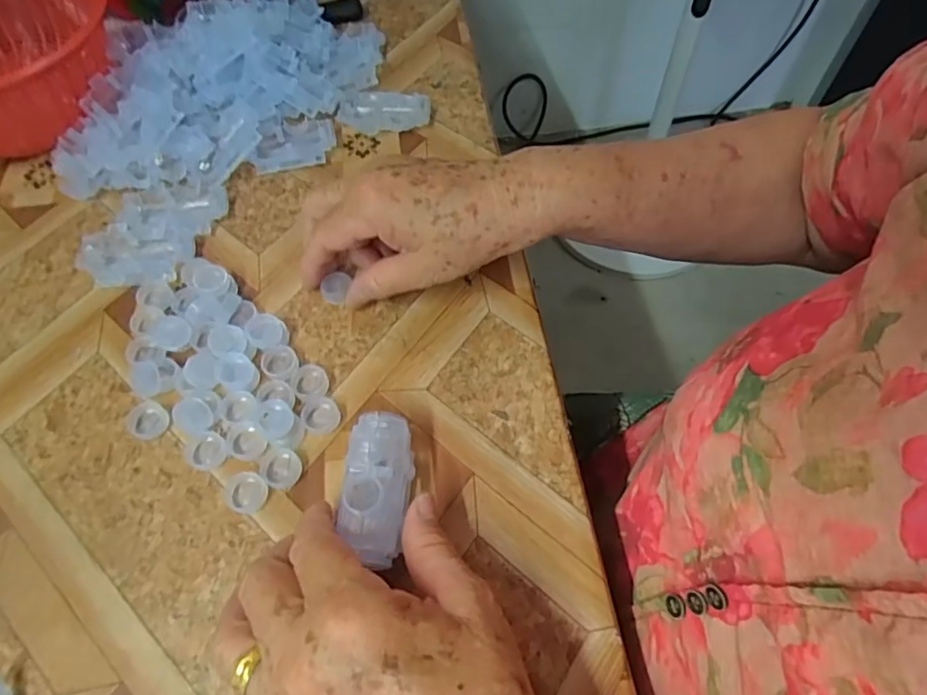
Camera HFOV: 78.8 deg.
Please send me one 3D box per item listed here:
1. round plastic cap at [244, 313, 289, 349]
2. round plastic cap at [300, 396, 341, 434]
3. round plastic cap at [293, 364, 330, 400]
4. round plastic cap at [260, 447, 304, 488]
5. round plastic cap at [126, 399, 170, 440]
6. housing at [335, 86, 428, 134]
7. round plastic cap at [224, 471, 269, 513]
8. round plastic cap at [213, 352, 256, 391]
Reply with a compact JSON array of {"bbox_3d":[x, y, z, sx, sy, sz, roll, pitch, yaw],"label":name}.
[{"bbox_3d":[-0.119,-0.008,0.341,0.023,0.015,0.020,-9,59,-3],"label":"round plastic cap"},{"bbox_3d":[-0.080,0.037,0.316,0.020,0.006,0.023,-40,65,-19],"label":"round plastic cap"},{"bbox_3d":[-0.088,0.020,0.326,0.019,0.006,0.020,-1,59,2],"label":"round plastic cap"},{"bbox_3d":[-0.098,0.063,0.301,0.023,0.005,0.020,39,68,22],"label":"round plastic cap"},{"bbox_3d":[-0.178,0.041,0.319,0.024,0.005,0.020,38,68,22],"label":"round plastic cap"},{"bbox_3d":[-0.061,-0.184,0.438,0.070,0.015,0.034,6,59,6],"label":"housing"},{"bbox_3d":[-0.115,0.075,0.295,0.022,0.006,0.020,-1,59,2],"label":"round plastic cap"},{"bbox_3d":[-0.132,0.014,0.327,0.021,0.010,0.020,39,68,22],"label":"round plastic cap"}]

